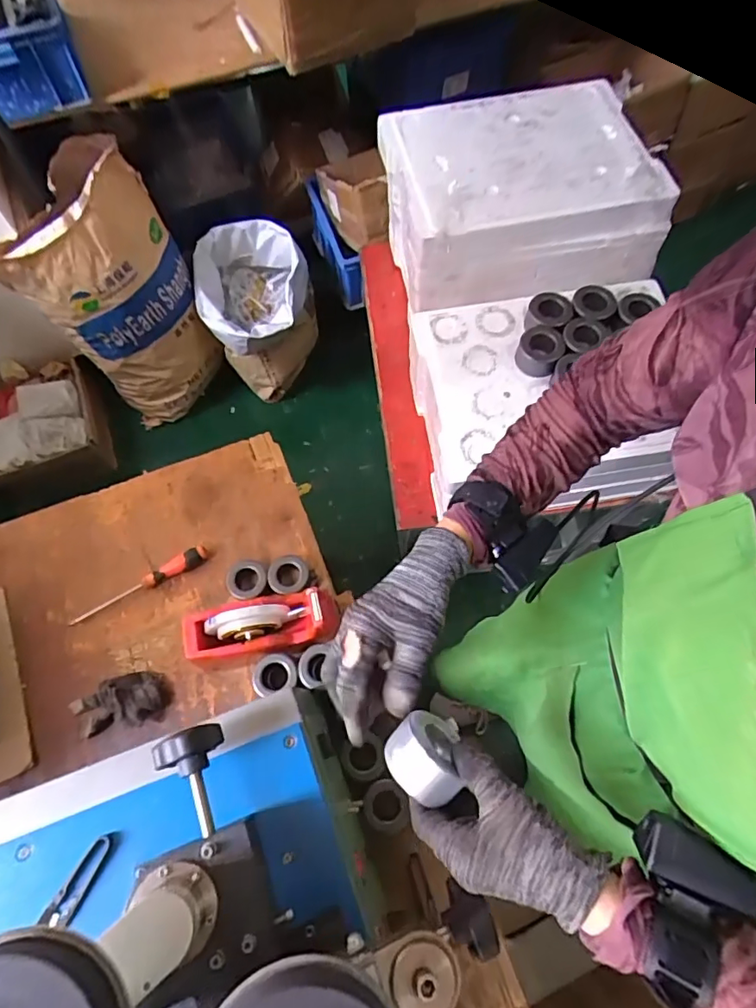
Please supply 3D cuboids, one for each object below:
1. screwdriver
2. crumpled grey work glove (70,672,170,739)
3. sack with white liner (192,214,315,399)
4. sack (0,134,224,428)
[{"bbox_3d":[-0.369,0.122,0.819,0.220,0.030,0.027,-26,69,-10],"label":"screwdriver"},{"bbox_3d":[-0.363,0.274,0.739,0.119,0.058,0.073,-11,67,-4],"label":"crumpled grey work glove"},{"bbox_3d":[-0.344,-0.563,1.589,0.311,0.380,0.306,-15,68,-6],"label":"sack with white liner"},{"bbox_3d":[-0.695,-0.547,1.437,0.394,0.610,0.314,-31,70,-12],"label":"sack"}]

